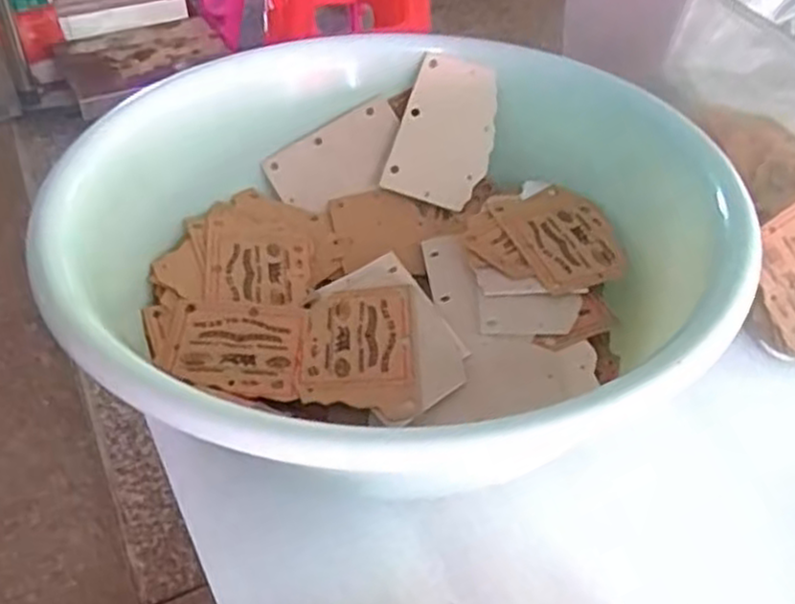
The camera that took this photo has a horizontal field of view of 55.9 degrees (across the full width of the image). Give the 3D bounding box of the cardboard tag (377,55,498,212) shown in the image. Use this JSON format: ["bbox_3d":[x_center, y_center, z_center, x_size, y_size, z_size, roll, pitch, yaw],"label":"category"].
[{"bbox_3d":[0.028,-0.098,0.436,0.053,0.007,0.082,19,91,7],"label":"cardboard tag"}]

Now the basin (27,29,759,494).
[{"bbox_3d":[-0.002,-0.035,0.356,0.294,0.105,0.280,1,46,-1],"label":"basin"}]

